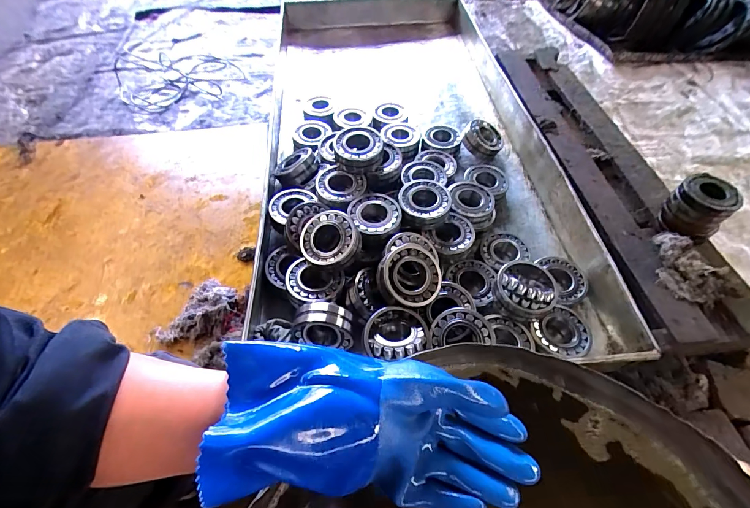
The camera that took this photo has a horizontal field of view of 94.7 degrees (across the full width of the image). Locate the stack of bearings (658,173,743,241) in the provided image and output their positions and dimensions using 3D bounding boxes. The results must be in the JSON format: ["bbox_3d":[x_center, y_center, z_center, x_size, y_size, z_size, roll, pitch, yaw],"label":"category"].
[{"bbox_3d":[0.743,-0.103,0.797,0.094,0.120,0.118,-31,60,-21],"label":"stack of bearings"}]

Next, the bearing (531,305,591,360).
[{"bbox_3d":[0.355,0.150,0.660,0.116,0.029,0.097,-2,54,-2],"label":"bearing"}]

